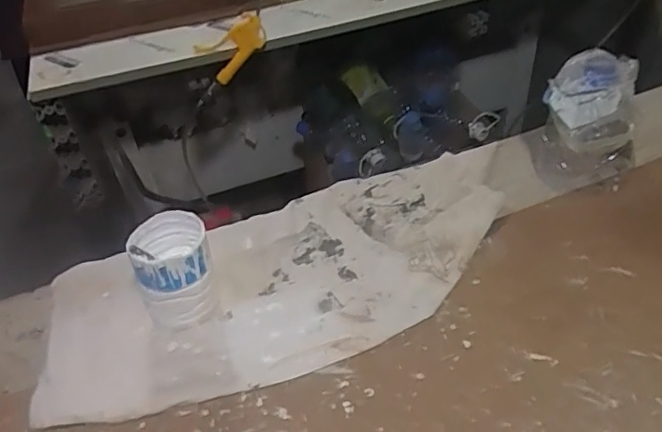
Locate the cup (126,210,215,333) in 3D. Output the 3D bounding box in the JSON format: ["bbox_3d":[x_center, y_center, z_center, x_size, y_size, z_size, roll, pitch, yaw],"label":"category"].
[{"bbox_3d":[-0.136,0.049,0.495,0.062,0.082,0.060,-3,41,3],"label":"cup"}]

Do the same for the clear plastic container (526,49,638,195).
[{"bbox_3d":[0.269,-0.099,0.592,0.104,0.123,0.078,14,45,21],"label":"clear plastic container"}]

